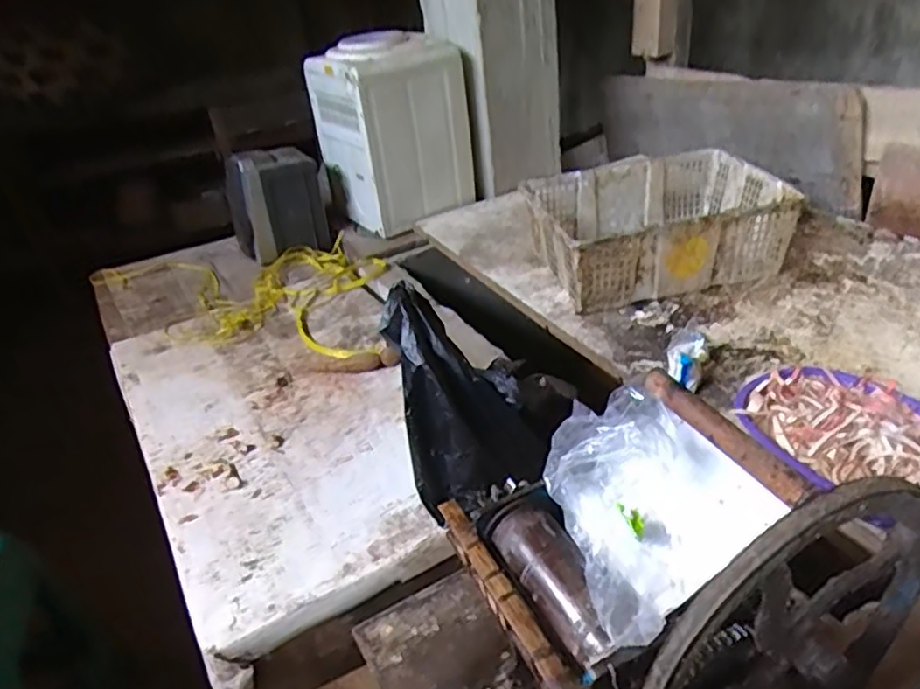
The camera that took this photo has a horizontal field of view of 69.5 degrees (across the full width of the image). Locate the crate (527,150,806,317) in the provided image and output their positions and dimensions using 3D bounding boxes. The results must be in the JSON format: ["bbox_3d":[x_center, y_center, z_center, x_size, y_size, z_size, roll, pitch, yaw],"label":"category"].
[{"bbox_3d":[0.405,-0.242,1.386,0.481,0.175,0.339,-11,33,-6],"label":"crate"}]

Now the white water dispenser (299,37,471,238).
[{"bbox_3d":[-0.175,-0.560,1.760,0.345,0.442,0.323,-19,34,-18],"label":"white water dispenser"}]

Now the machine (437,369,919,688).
[{"bbox_3d":[0.171,0.176,0.531,0.310,0.271,0.229,-14,33,-11],"label":"machine"}]

